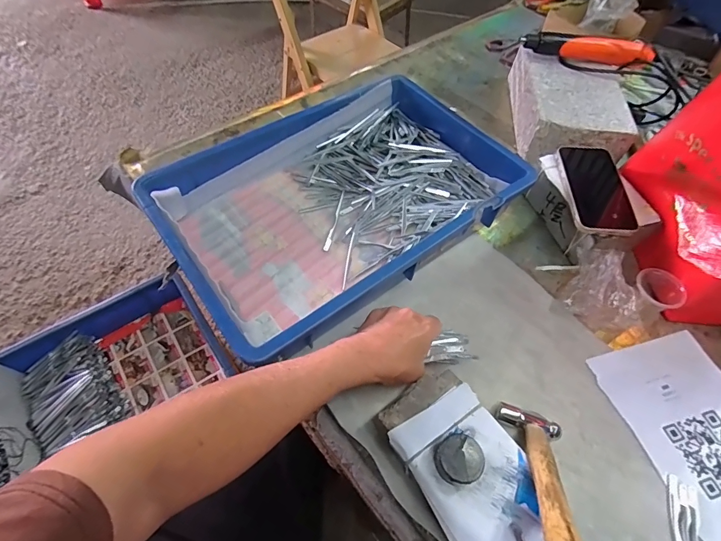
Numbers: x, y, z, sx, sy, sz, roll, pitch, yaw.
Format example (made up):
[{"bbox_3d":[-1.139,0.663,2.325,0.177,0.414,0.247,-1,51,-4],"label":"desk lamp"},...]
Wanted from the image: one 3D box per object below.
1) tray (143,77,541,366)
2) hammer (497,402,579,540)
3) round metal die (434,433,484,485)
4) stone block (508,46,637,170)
[{"bbox_3d":[-0.019,-0.097,0.522,0.432,0.075,0.284,-32,64,-22],"label":"tray"},{"bbox_3d":[0.155,0.172,0.333,0.056,0.017,0.157,17,18,8],"label":"hammer"},{"bbox_3d":[0.084,0.163,0.337,0.040,0.020,0.037,1,57,-2],"label":"round metal die"},{"bbox_3d":[0.339,-0.273,0.652,0.142,0.080,0.233,7,57,1],"label":"stone block"}]

